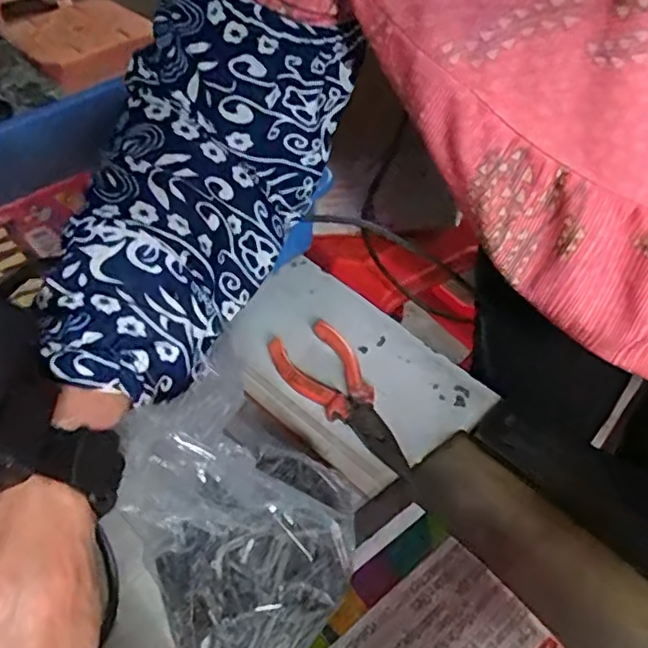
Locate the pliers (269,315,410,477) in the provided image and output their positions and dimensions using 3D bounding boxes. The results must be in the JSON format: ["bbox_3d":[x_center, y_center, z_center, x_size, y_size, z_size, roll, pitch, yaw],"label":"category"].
[{"bbox_3d":[0.015,0.050,0.439,0.051,0.017,0.139,-27,51,-22],"label":"pliers"}]

